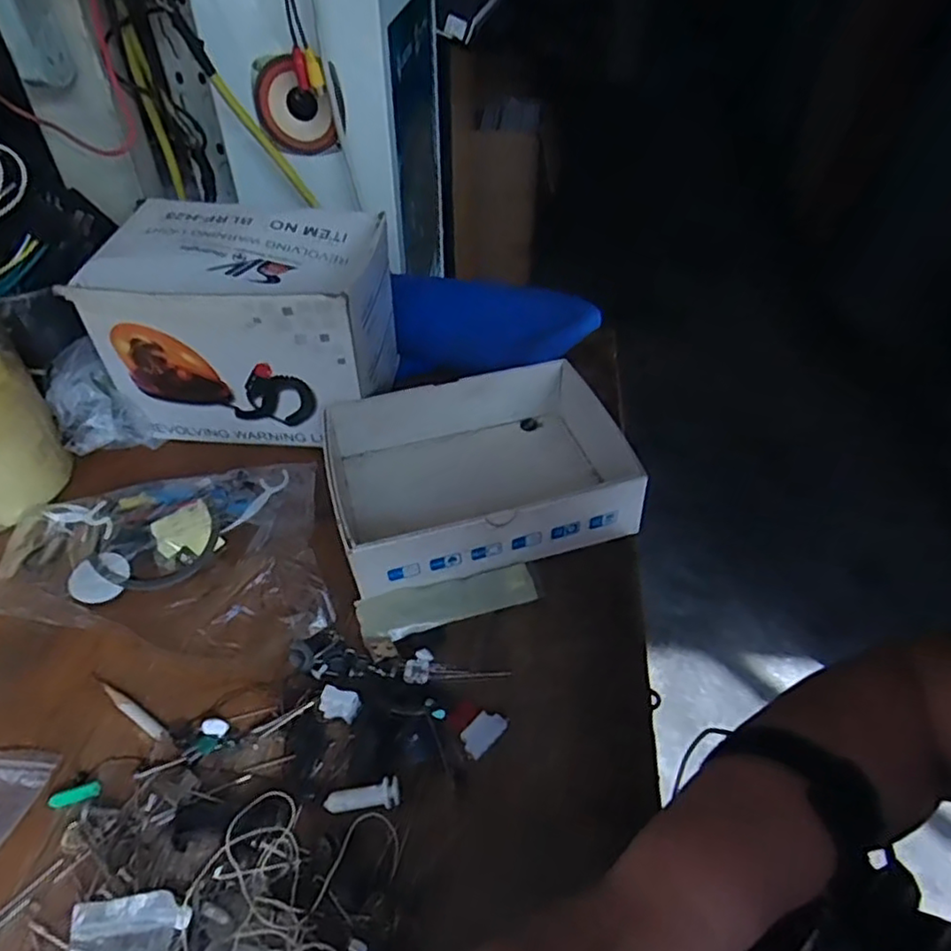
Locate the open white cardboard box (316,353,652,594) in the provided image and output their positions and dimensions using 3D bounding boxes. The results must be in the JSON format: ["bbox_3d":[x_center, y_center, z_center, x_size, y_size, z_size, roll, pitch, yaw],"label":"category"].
[{"bbox_3d":[0.002,-0.005,0.485,0.202,0.053,0.152,-12,43,-10],"label":"open white cardboard box"}]

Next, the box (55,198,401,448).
[{"bbox_3d":[-0.179,-0.122,0.534,0.198,0.144,0.135,1,43,3],"label":"box"}]

